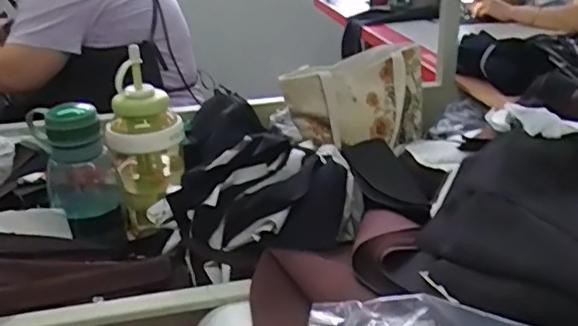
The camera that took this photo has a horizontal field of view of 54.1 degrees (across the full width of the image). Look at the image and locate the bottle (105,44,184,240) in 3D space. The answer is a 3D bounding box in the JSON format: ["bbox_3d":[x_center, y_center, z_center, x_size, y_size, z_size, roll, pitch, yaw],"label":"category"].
[{"bbox_3d":[-0.209,-0.027,0.840,0.100,0.259,0.089,-8,25,-11],"label":"bottle"}]

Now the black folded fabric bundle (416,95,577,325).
[{"bbox_3d":[0.305,0.037,0.611,0.212,0.073,0.431,16,31,35],"label":"black folded fabric bundle"}]

